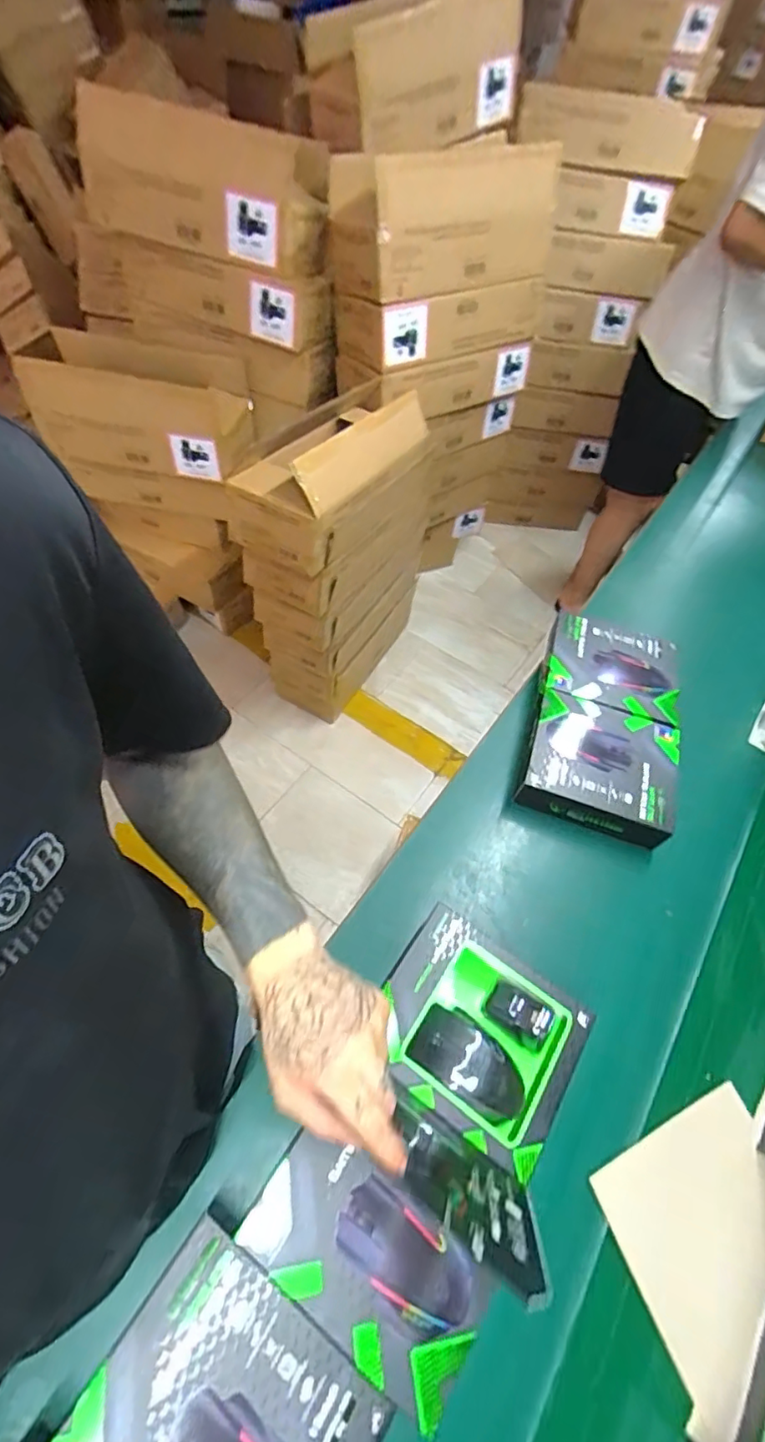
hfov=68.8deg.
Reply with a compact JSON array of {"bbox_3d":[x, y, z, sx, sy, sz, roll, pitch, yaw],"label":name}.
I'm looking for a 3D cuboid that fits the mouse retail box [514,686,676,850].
[{"bbox_3d":[0.282,0.055,0.728,0.181,0.053,0.163,20,56,7],"label":"mouse retail box"}]

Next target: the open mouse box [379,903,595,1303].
[{"bbox_3d":[0.075,0.291,0.483,0.178,0.165,0.207,31,61,14],"label":"open mouse box"}]

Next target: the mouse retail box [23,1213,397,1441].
[{"bbox_3d":[-0.119,0.496,0.399,0.194,0.066,0.158,32,59,15],"label":"mouse retail box"}]

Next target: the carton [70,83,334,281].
[{"bbox_3d":[-0.390,-1.158,1.206,0.565,0.210,0.150,22,57,9],"label":"carton"}]

